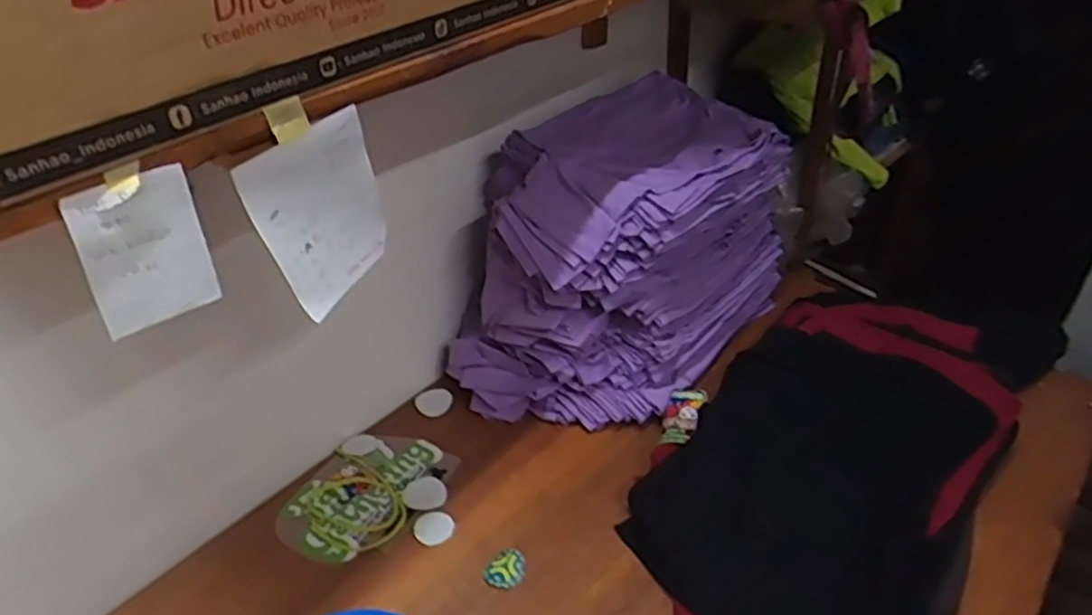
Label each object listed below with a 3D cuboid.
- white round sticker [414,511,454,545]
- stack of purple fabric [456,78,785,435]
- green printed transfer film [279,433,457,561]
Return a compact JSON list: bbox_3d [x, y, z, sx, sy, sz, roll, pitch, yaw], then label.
[{"bbox_3d":[-0.158,0.310,1.012,0.054,0.004,0.055,-1,37,1],"label":"white round sticker"},{"bbox_3d":[0.118,-0.092,1.190,0.348,0.415,0.548,25,44,32],"label":"stack of purple fabric"},{"bbox_3d":[-0.267,0.270,1.061,0.167,0.010,0.243,21,42,28],"label":"green printed transfer film"}]

